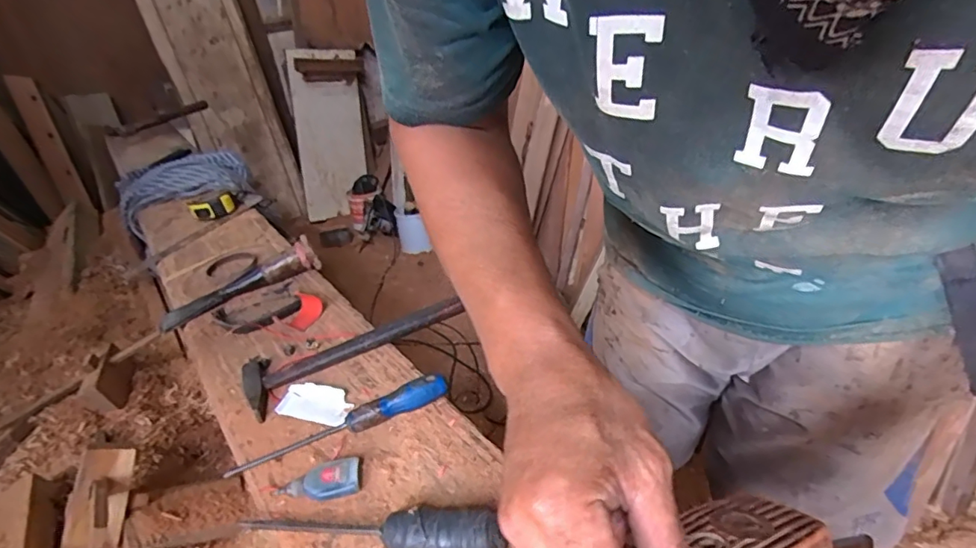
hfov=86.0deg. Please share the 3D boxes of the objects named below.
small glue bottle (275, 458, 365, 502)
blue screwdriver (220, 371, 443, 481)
[{"bbox_3d":[-0.153,0.190,0.473,0.074,0.018,0.032,-10,30,-6],"label":"small glue bottle"},{"bbox_3d":[-0.149,0.147,0.527,0.220,0.032,0.022,-14,31,-13],"label":"blue screwdriver"}]

